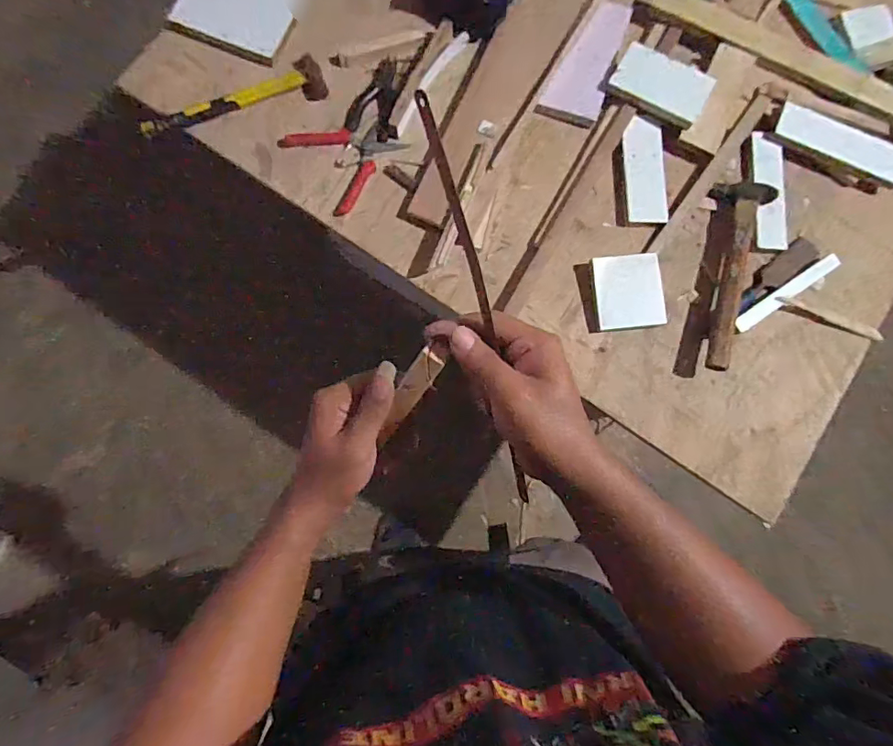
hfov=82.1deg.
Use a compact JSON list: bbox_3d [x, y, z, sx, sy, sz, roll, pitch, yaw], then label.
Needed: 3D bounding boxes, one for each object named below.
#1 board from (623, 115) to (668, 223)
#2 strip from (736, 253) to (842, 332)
[{"bbox_3d":[0.319,-0.326,0.826,0.066,0.011,0.172,-1,83,-2],"label":"board"},{"bbox_3d":[0.534,-0.126,0.805,0.207,0.016,0.022,-33,85,-5],"label":"strip"}]

